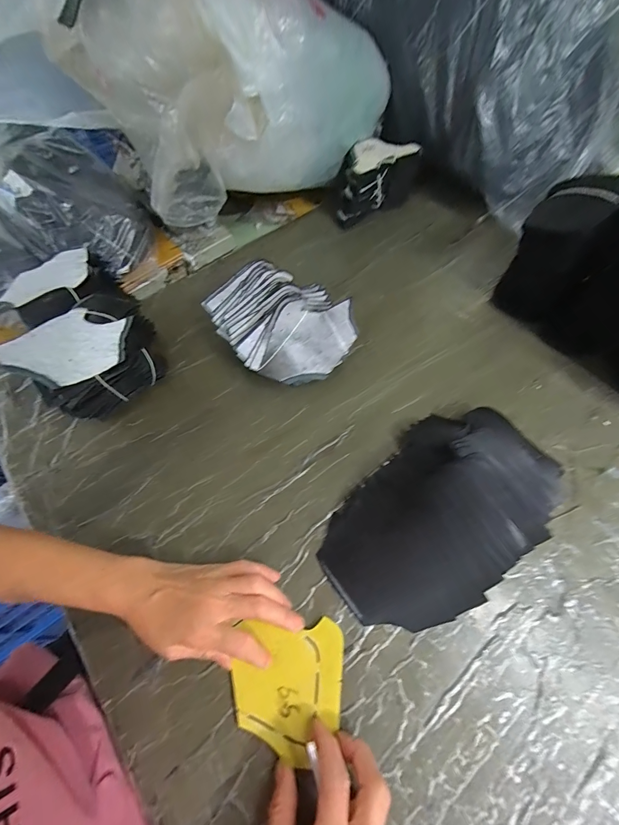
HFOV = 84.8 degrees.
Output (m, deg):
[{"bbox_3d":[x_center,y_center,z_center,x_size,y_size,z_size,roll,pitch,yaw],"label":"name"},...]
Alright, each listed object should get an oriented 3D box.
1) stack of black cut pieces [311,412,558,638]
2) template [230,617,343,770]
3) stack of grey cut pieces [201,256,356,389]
[{"bbox_3d":[0.138,0.094,0.348,0.275,0.061,0.162,-36,65,-17],"label":"stack of black cut pieces"},{"bbox_3d":[-0.020,0.238,0.299,0.094,0.006,0.096,5,60,3],"label":"template"},{"bbox_3d":[-0.037,-0.120,0.456,0.155,0.096,0.164,-26,62,-12],"label":"stack of grey cut pieces"}]

